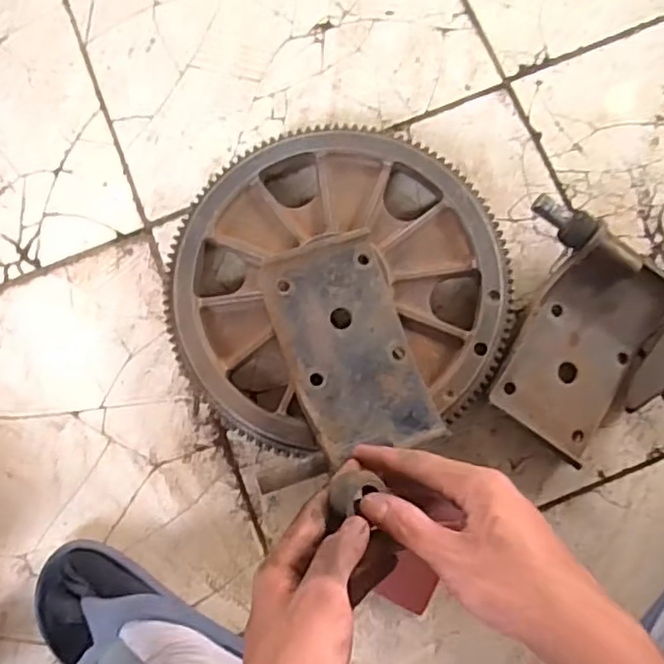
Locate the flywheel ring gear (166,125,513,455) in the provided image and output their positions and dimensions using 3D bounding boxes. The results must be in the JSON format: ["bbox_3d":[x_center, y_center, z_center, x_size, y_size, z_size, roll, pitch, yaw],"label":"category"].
[{"bbox_3d":[0.005,-0.048,0.625,0.313,0.065,0.288,0,81,2],"label":"flywheel ring gear"}]

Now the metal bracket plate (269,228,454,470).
[{"bbox_3d":[0.019,0.012,0.578,0.115,0.027,0.192,-17,79,-11],"label":"metal bracket plate"}]

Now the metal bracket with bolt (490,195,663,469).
[{"bbox_3d":[0.217,-0.002,0.606,0.162,0.053,0.198,32,84,7],"label":"metal bracket with bolt"}]

